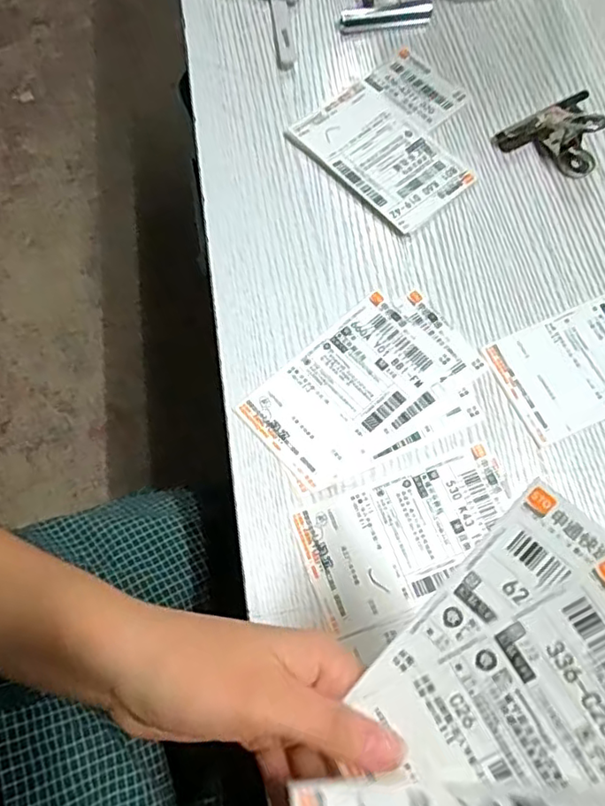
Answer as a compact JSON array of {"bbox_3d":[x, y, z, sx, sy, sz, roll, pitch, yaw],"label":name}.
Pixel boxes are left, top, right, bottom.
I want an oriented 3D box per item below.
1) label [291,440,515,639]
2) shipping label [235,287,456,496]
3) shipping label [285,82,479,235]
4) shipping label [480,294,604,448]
[{"bbox_3d":[0.065,0.078,0.348,0.126,0.004,0.073,-21,70,-5],"label":"label"},{"bbox_3d":[0.028,-0.012,0.384,0.129,0.004,0.072,-40,73,-12],"label":"shipping label"},{"bbox_3d":[0.059,-0.189,0.450,0.078,0.009,0.131,-41,73,-12],"label":"shipping label"},{"bbox_3d":[0.191,-0.030,0.386,0.127,0.004,0.075,-23,70,-6],"label":"shipping label"}]

